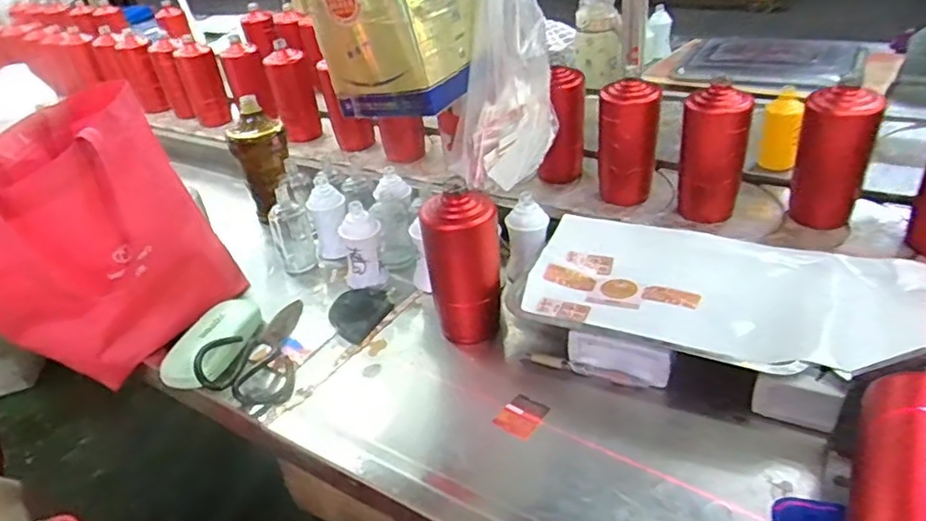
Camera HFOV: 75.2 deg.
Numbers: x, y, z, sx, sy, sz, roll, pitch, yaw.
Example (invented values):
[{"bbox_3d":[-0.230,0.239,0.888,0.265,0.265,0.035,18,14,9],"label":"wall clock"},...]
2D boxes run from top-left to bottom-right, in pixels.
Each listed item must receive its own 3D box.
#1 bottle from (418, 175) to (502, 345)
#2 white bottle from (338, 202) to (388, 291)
[{"bbox_3d":[0.002,0.006,0.697,0.068,0.185,0.067,25,45,36],"label":"bottle"},{"bbox_3d":[-0.139,-0.023,0.827,0.055,0.108,0.056,-11,35,-7],"label":"white bottle"}]

